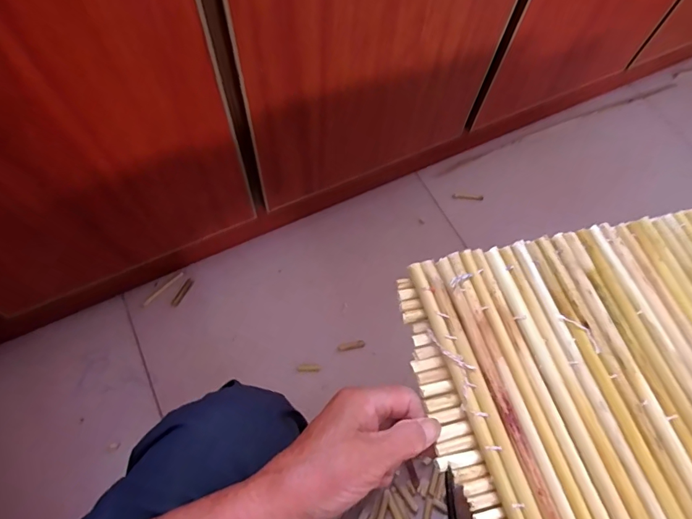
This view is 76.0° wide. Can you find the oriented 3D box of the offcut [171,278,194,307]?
[{"bbox_3d":[-0.292,0.060,0.793,0.013,0.006,0.055,27,68,10],"label":"offcut"}]

